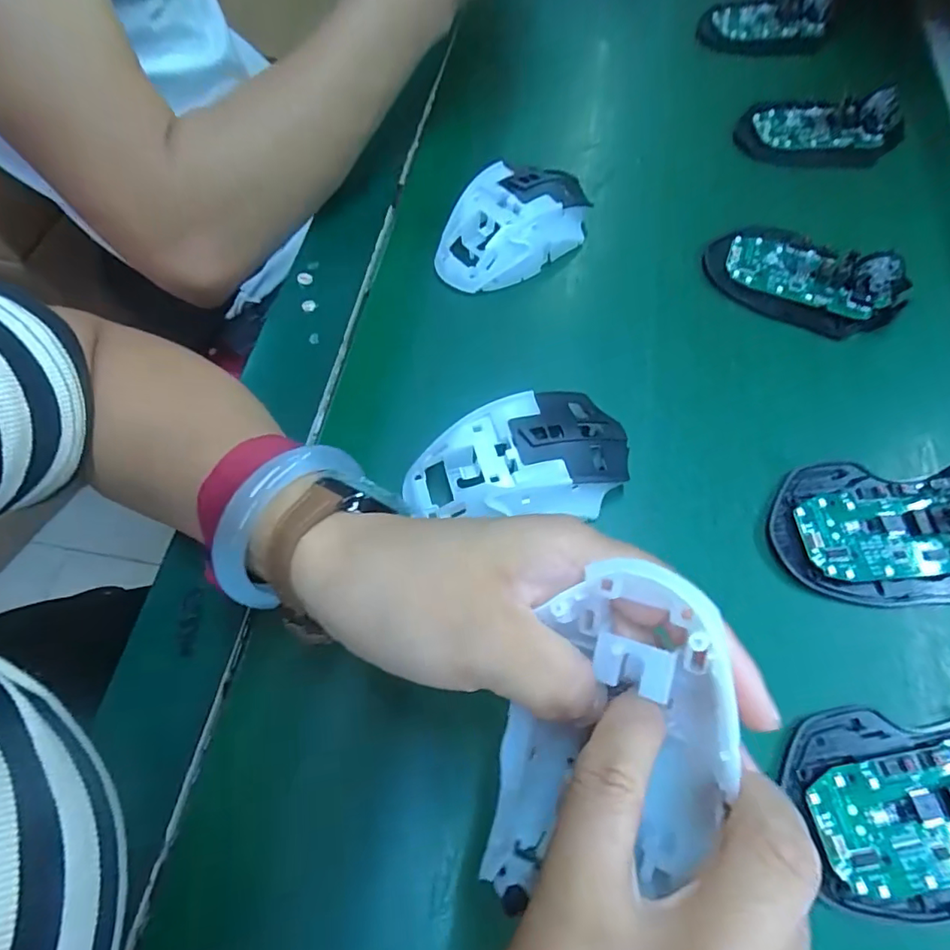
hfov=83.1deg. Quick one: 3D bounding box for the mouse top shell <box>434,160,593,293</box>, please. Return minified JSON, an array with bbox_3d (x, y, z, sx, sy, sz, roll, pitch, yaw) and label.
[{"bbox_3d":[0.026,-0.160,0.347,0.106,0.046,0.057,-35,70,-15],"label":"mouse top shell"}]

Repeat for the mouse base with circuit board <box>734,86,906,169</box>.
[{"bbox_3d":[0.256,-0.259,0.392,0.116,0.025,0.055,6,66,2],"label":"mouse base with circuit board"}]

